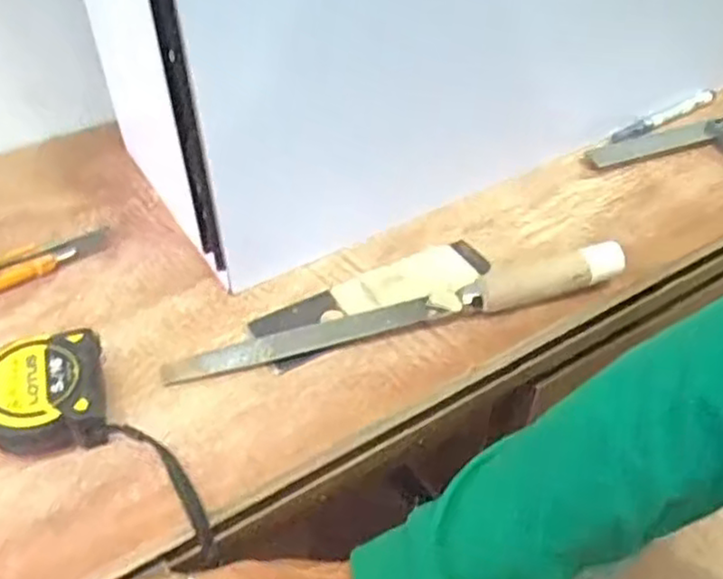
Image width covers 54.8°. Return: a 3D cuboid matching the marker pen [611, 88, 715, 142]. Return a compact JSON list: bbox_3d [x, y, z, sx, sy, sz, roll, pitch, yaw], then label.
[{"bbox_3d":[0.279,-0.159,0.642,0.131,0.013,0.016,-23,49,-21],"label":"marker pen"}]

